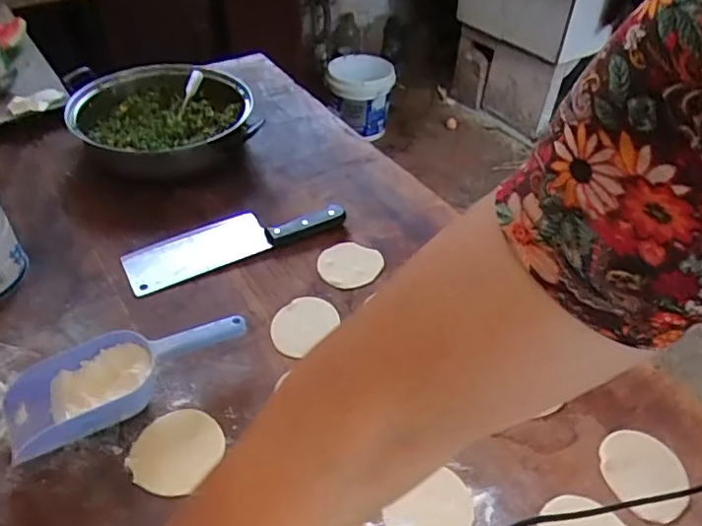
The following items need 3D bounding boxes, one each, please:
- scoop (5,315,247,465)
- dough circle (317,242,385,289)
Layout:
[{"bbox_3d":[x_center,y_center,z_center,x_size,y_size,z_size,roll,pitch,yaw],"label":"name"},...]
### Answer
[{"bbox_3d":[-0.214,0.106,0.535,0.225,0.057,0.086,-19,49,-21],"label":"scoop"},{"bbox_3d":[-0.002,0.000,0.693,0.084,0.008,0.071,-28,52,-27],"label":"dough circle"}]

